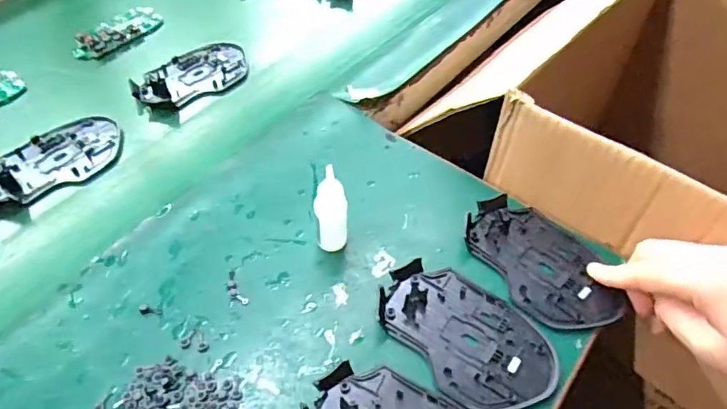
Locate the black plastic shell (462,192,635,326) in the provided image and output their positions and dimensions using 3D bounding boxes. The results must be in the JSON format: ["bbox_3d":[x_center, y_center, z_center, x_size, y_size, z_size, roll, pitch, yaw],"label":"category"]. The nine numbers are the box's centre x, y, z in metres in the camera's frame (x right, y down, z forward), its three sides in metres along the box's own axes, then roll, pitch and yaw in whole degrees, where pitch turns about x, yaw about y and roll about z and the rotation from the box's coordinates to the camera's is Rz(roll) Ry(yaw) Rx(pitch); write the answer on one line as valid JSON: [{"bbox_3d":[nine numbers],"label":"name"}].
[{"bbox_3d":[0.125,0.039,0.369,0.070,0.009,0.113,-23,54,-18],"label":"black plastic shell"}]

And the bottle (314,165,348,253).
[{"bbox_3d":[-0.022,0.007,0.354,0.021,0.073,0.017,4,51,3],"label":"bottle"}]

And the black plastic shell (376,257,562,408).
[{"bbox_3d":[0.066,0.080,0.334,0.073,0.009,0.114,-32,58,-23],"label":"black plastic shell"}]

